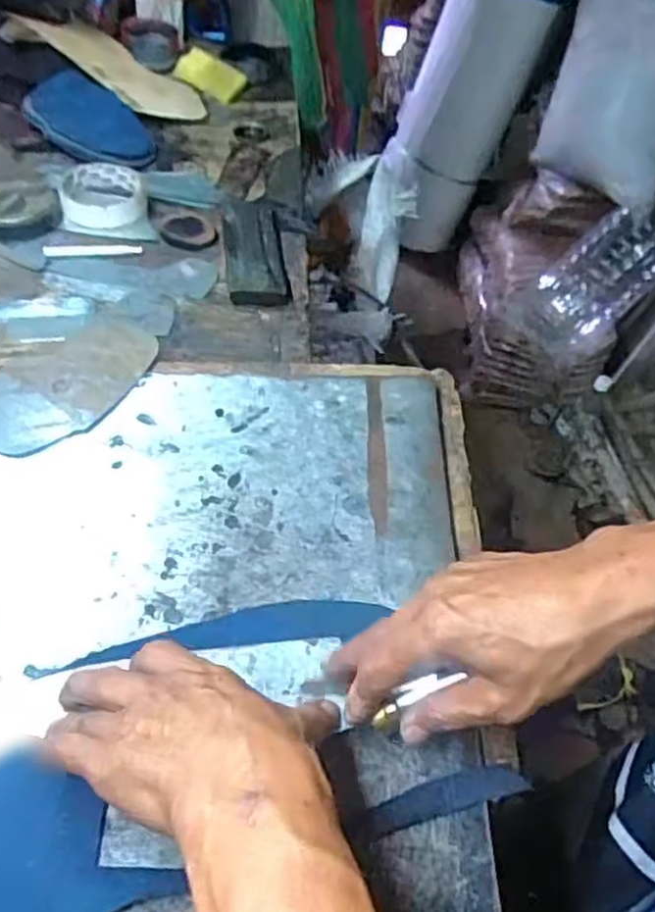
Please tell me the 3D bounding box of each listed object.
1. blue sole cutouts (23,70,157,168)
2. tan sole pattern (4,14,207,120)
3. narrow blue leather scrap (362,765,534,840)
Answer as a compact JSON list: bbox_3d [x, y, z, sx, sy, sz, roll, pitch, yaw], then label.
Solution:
[{"bbox_3d":[-0.271,-0.390,0.851,0.156,0.028,0.093,30,67,-8],"label":"blue sole cutouts"},{"bbox_3d":[-0.270,-0.489,0.919,0.242,0.021,0.101,28,50,-9],"label":"tan sole pattern"},{"bbox_3d":[0.061,0.178,0.385,0.089,0.004,0.017,-14,55,-7],"label":"narrow blue leather scrap"}]

